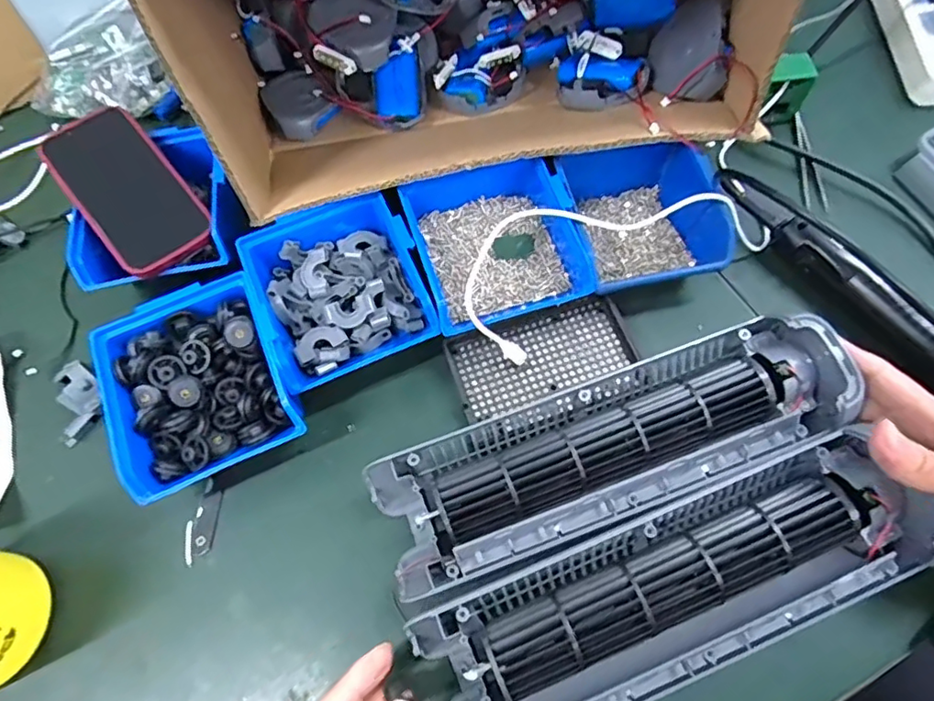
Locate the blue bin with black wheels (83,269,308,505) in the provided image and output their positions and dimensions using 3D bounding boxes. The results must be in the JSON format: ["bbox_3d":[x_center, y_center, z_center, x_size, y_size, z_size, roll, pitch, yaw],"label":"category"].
[{"bbox_3d":[-0.187,0.027,0.409,0.115,0.064,0.131,-24,66,-7],"label":"blue bin with black wheels"}]

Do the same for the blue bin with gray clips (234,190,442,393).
[{"bbox_3d":[-0.094,-0.044,0.432,0.116,0.057,0.127,-22,66,-6],"label":"blue bin with gray clips"}]

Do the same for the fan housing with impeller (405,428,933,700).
[{"bbox_3d":[0.121,0.141,0.330,0.299,0.041,0.087,-23,66,-4],"label":"fan housing with impeller"}]

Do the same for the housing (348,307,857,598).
[{"bbox_3d":[0.091,0.064,0.366,0.303,0.052,0.092,-21,66,-2],"label":"housing"}]

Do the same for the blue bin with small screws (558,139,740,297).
[{"bbox_3d":[0.138,-0.103,0.451,0.118,0.063,0.124,-8,65,0],"label":"blue bin with small screws"}]

